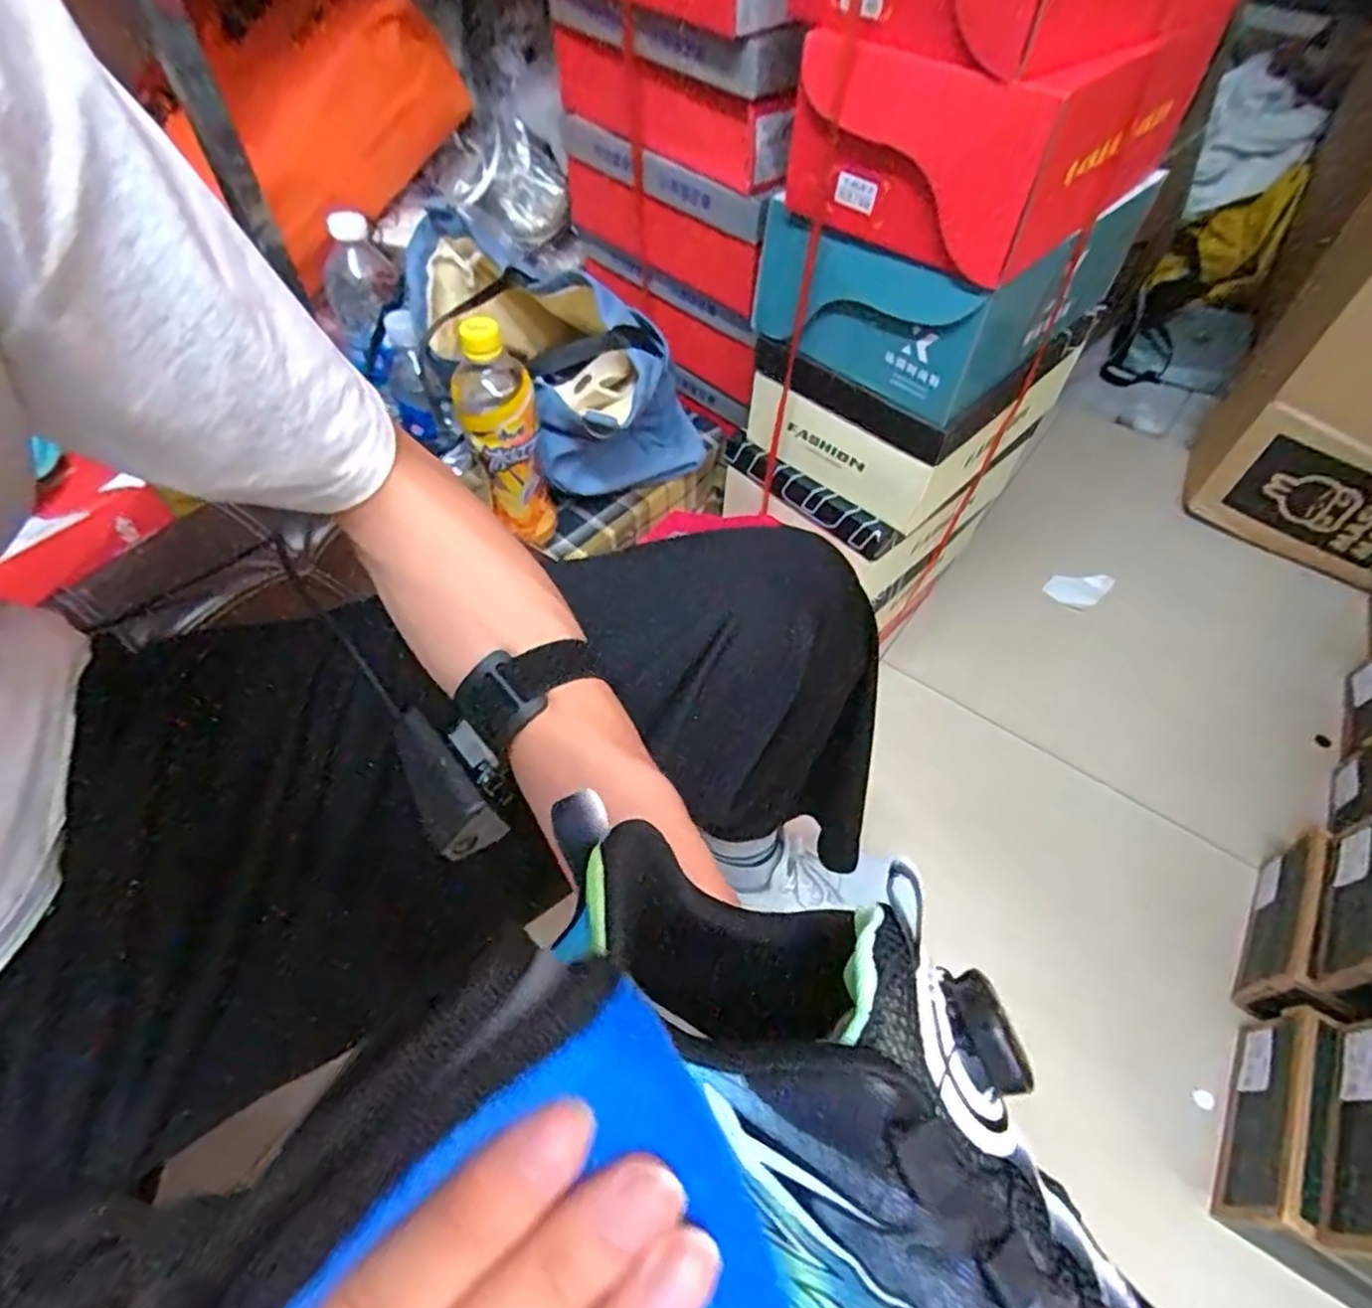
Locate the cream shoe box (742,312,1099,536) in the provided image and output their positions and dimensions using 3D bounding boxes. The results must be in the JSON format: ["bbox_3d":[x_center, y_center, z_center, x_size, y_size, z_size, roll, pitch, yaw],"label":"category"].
[{"bbox_3d":[0.228,-0.275,0.719,0.265,0.113,0.210,-38,64,-26],"label":"cream shoe box"}]

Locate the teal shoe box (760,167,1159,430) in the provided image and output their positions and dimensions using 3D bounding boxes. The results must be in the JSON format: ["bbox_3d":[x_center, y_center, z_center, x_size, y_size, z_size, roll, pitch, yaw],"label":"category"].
[{"bbox_3d":[0.238,-0.358,0.640,0.284,0.116,0.222,-37,63,-25],"label":"teal shoe box"}]

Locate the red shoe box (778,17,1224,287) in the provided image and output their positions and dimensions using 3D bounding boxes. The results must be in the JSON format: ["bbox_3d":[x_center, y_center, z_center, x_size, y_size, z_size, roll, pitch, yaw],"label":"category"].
[{"bbox_3d":[0.222,-0.400,0.532,0.235,0.108,0.207,-33,61,-23],"label":"red shoe box"}]

